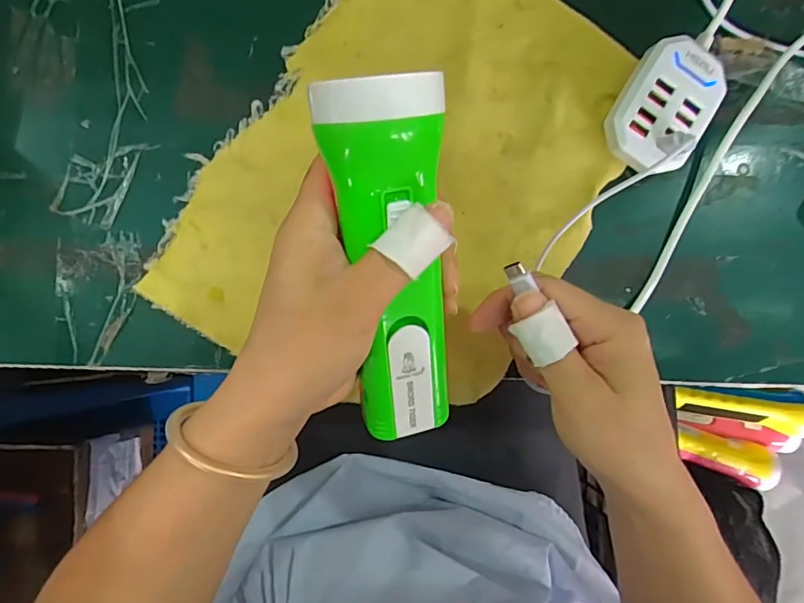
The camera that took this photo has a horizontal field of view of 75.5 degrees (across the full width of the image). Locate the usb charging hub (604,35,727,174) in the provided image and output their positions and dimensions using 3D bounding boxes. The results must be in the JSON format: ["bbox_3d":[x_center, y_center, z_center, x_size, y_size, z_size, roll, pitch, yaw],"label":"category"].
[{"bbox_3d":[0.154,-0.114,0.310,0.052,0.032,0.081,28,84,0],"label":"usb charging hub"}]

